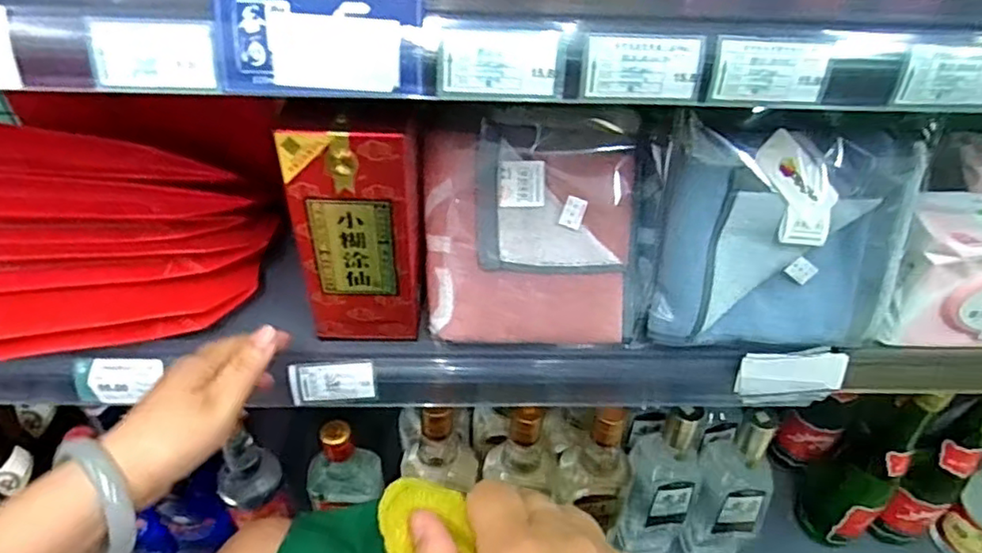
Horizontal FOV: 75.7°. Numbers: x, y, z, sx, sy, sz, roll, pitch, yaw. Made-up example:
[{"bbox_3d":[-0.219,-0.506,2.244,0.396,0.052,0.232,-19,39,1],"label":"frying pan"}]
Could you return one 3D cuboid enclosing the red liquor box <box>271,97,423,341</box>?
[{"bbox_3d":[-0.096,-0.046,0.469,0.088,0.185,0.081,1,44,-2],"label":"red liquor box"}]

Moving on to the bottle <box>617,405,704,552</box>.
[{"bbox_3d":[0.188,0.231,0.688,0.081,0.245,0.053,11,45,8],"label":"bottle"}]

